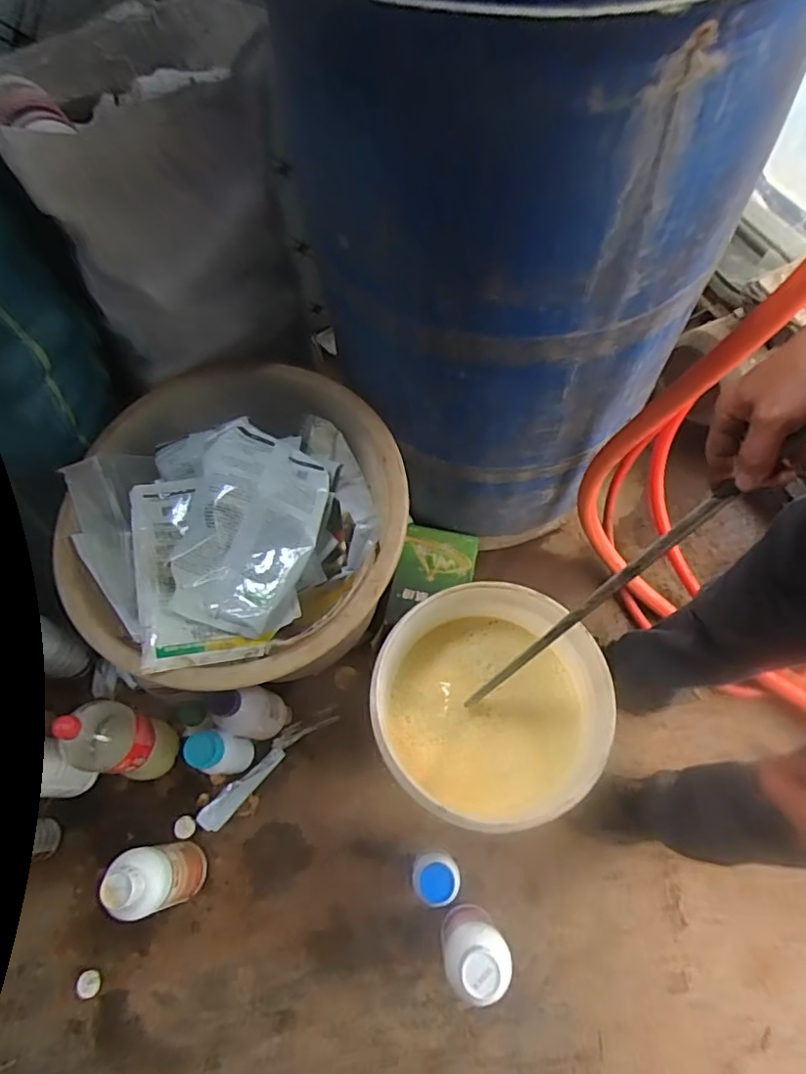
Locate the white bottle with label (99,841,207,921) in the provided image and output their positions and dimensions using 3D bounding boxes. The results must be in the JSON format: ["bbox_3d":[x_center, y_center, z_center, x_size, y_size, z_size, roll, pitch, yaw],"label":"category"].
[{"bbox_3d":[-0.367,0.520,0.883,0.075,0.225,0.093,-11,63,-3],"label":"white bottle with label"}]

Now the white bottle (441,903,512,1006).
[{"bbox_3d":[0.104,0.599,0.833,0.090,0.237,0.083,-2,65,1],"label":"white bottle"}]

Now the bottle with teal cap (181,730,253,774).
[{"bbox_3d":[-0.305,0.365,0.973,0.050,0.204,0.065,14,65,10],"label":"bottle with teal cap"}]

